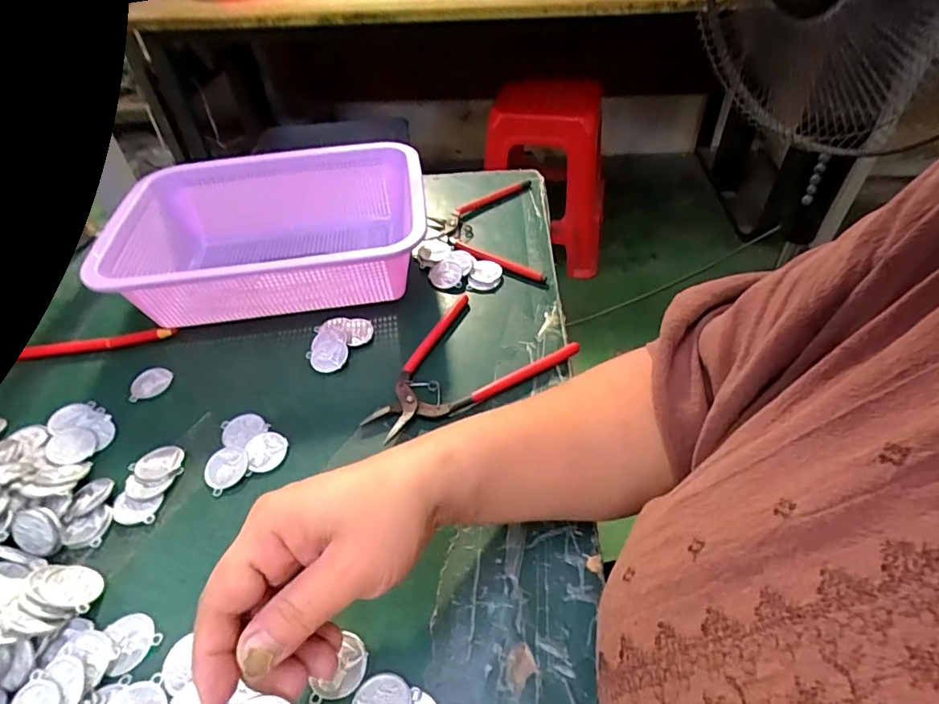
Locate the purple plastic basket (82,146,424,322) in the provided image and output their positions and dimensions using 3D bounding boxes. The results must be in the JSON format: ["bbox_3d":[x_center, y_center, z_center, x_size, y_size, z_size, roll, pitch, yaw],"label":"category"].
[{"bbox_3d":[-0.169,-0.106,0.479,0.251,0.080,0.188,-7,46,-3],"label":"purple plastic basket"}]

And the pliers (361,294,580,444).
[{"bbox_3d":[-0.015,0.001,0.412,0.165,0.011,0.109,-24,50,-19],"label":"pliers"}]

